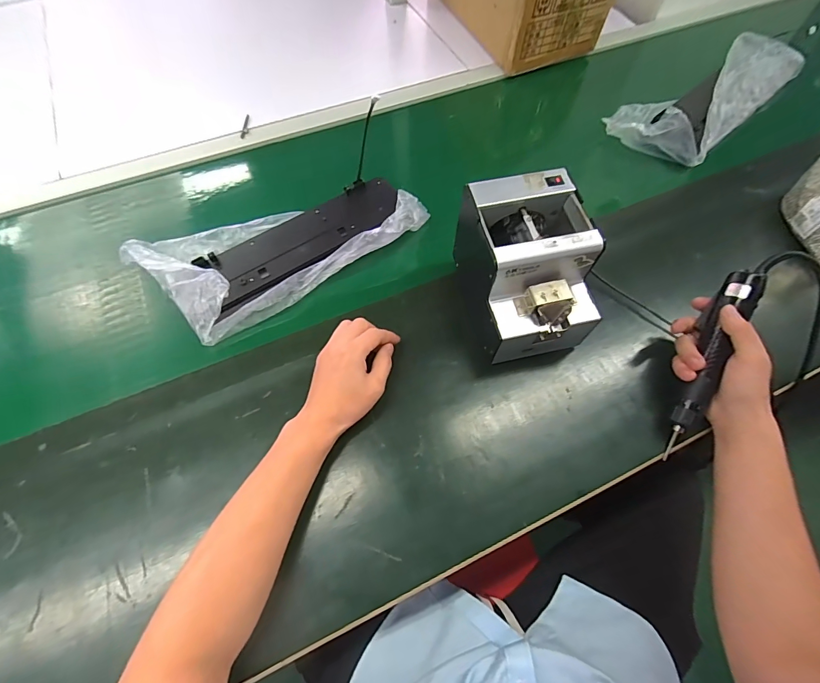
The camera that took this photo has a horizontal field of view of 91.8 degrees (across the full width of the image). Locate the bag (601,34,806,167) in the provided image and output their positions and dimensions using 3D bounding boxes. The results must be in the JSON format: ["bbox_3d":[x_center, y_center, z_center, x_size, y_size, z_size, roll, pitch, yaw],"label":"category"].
[{"bbox_3d":[0.559,-0.456,0.740,0.412,0.080,0.154,-35,70,-17],"label":"bag"}]

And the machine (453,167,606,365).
[{"bbox_3d":[0.144,-0.087,0.501,0.125,0.150,0.174,-12,65,-7],"label":"machine"}]

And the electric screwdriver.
[{"bbox_3d":[0.351,0.026,0.467,0.035,0.034,0.231,23,89,10],"label":"electric screwdriver"}]

